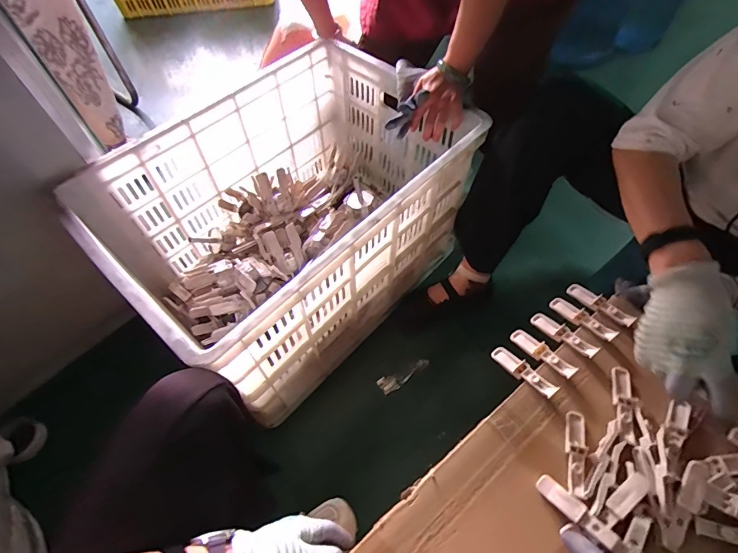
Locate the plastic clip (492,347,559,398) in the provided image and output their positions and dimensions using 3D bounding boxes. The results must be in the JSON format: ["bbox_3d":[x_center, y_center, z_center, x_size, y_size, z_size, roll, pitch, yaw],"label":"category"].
[{"bbox_3d":[0.214,0.131,0.560,0.024,0.014,0.098,-34,41,-18],"label":"plastic clip"}]

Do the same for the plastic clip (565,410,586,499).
[{"bbox_3d":[0.255,0.216,0.496,0.022,0.011,0.099,13,59,10],"label":"plastic clip"}]

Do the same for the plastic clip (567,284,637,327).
[{"bbox_3d":[0.348,0.043,0.607,0.025,0.014,0.097,-32,45,-17],"label":"plastic clip"}]

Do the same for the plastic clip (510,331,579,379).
[{"bbox_3d":[0.246,0.109,0.571,0.024,0.016,0.099,-32,41,-17],"label":"plastic clip"}]

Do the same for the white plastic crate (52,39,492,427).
[{"bbox_3d":[-0.160,-0.123,0.876,0.665,0.376,0.506,-41,65,-21],"label":"white plastic crate"}]

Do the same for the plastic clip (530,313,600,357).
[{"bbox_3d":[0.282,0.082,0.585,0.026,0.015,0.099,-34,42,-18],"label":"plastic clip"}]

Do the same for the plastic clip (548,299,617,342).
[{"bbox_3d":[0.318,0.062,0.600,0.029,0.012,0.098,-33,42,-17],"label":"plastic clip"}]

